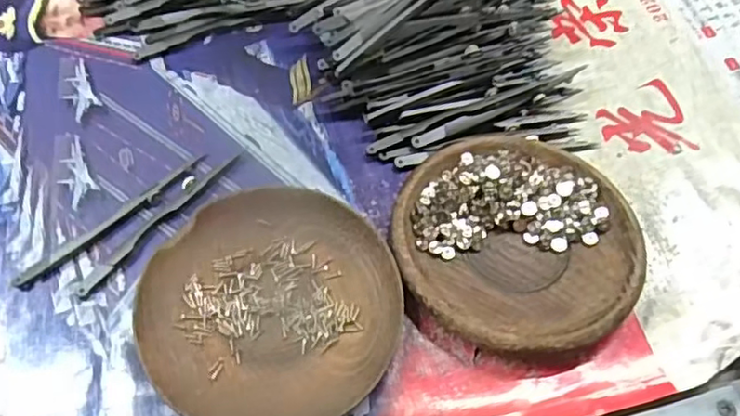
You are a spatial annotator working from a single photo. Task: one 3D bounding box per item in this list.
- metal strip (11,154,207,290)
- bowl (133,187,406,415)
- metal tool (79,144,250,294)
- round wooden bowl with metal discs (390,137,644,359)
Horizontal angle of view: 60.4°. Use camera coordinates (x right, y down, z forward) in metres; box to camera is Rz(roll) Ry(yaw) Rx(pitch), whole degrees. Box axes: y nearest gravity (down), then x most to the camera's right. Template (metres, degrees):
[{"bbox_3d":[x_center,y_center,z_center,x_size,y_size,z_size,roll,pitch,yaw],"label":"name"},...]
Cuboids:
[{"bbox_3d":[-0.127,0.005,0.314,0.105,0.004,0.010,-38,68,-20],"label":"metal strip"},{"bbox_3d":[-0.044,0.043,0.287,0.112,0.013,0.112,1,61,-1],"label":"bowl"},{"bbox_3d":[-0.103,0.004,0.315,0.008,0.004,0.104,35,66,17],"label":"metal tool"},{"bbox_3d":[0.069,0.016,0.301,0.107,0.015,0.111,1,61,-1],"label":"round wooden bowl with metal discs"}]

